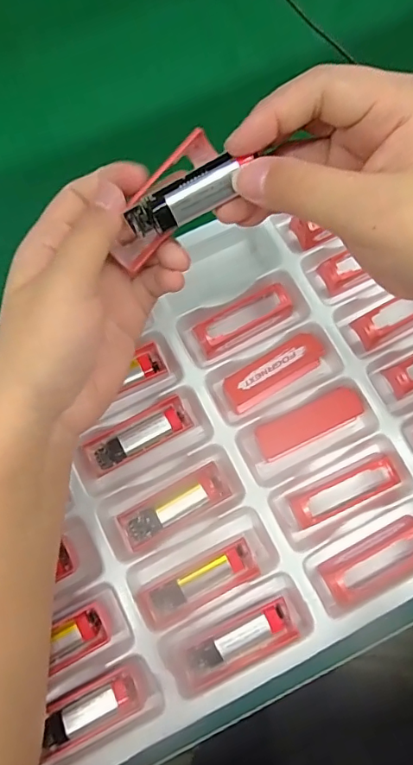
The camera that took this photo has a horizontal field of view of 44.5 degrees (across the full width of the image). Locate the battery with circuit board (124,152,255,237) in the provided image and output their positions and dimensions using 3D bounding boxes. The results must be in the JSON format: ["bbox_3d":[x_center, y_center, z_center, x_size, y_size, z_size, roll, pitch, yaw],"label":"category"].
[{"bbox_3d":[-0.011,-0.088,0.239,0.058,0.011,0.020,-24,77,15],"label":"battery with circuit board"}]

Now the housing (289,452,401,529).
[{"bbox_3d":[0.100,0.079,0.368,0.078,0.022,0.026,-29,78,5],"label":"housing"}]

